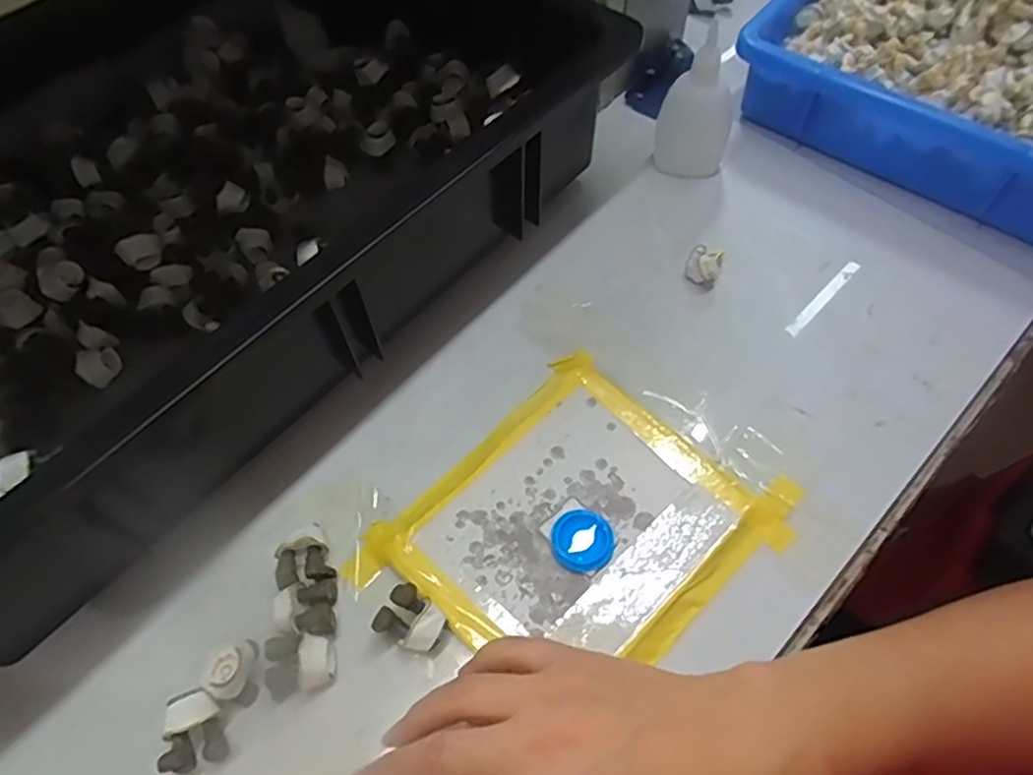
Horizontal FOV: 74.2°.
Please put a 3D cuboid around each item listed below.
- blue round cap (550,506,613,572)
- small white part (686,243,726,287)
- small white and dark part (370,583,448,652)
[{"bbox_3d":[0.032,0.073,0.328,0.029,0.008,0.029,2,60,-3],"label":"blue round cap"},{"bbox_3d":[0.113,-0.075,0.409,0.020,0.019,0.025,24,61,10],"label":"small white part"},{"bbox_3d":[-0.047,0.106,0.306,0.028,0.016,0.024,38,65,17],"label":"small white and dark part"}]

